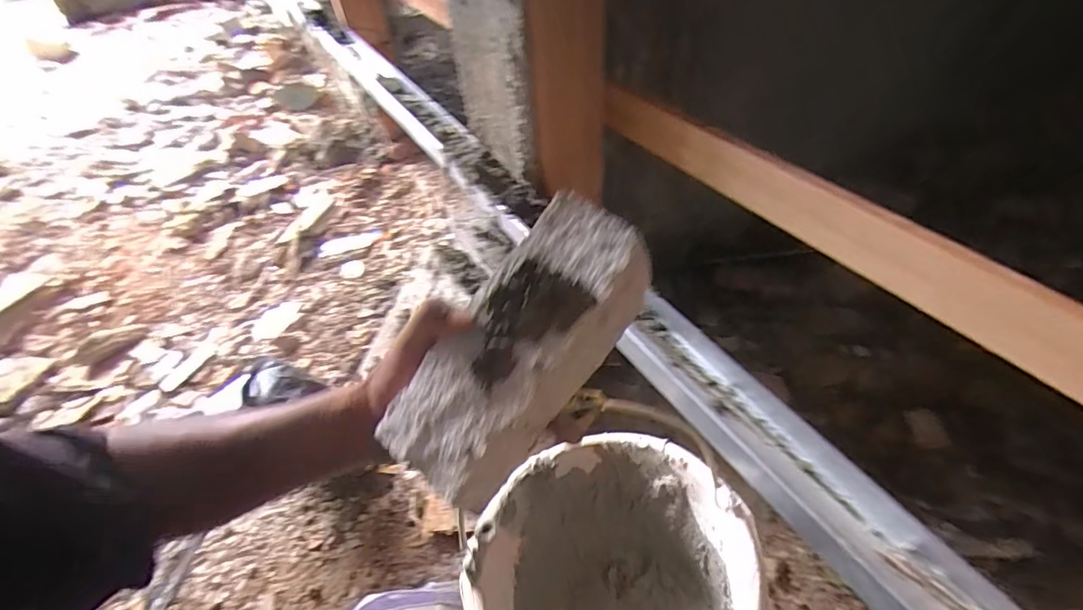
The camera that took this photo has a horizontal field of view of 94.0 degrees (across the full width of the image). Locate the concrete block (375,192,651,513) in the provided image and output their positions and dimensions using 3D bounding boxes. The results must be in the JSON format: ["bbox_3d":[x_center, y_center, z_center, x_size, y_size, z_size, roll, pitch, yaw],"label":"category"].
[{"bbox_3d":[-0.011,0.025,0.321,0.077,0.056,0.195,31,78,30],"label":"concrete block"}]

